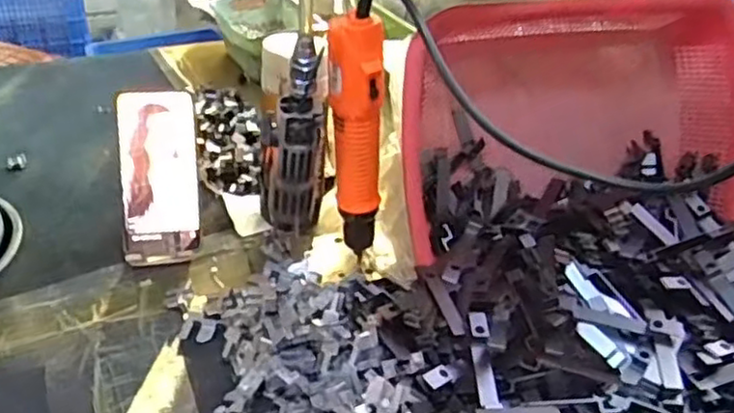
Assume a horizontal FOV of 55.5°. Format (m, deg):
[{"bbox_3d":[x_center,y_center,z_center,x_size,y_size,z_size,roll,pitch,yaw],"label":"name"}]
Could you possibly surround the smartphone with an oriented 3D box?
[{"bbox_3d":[-0.206,-0.027,0.697,0.076,0.174,0.017,-4,9,-17],"label":"smartphone"}]

